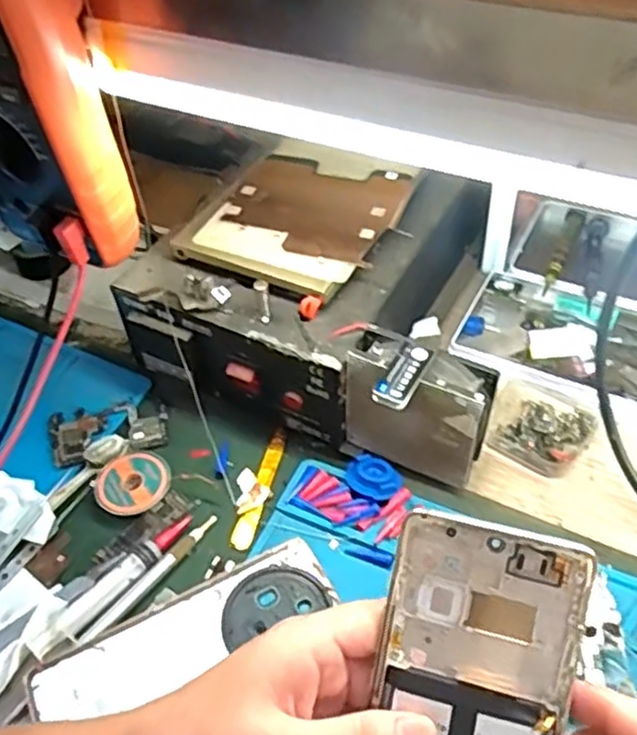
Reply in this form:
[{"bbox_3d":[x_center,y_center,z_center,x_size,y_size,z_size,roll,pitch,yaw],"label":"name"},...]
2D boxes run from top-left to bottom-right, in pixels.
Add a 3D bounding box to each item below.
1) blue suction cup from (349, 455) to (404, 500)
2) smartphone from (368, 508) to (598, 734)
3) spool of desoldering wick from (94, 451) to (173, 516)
[{"bbox_3d":[0.033,0.066,0.421,0.034,0.006,0.027,31,57,29],"label":"blue suction cup"},{"bbox_3d":[0.057,0.143,0.274,0.073,0.007,0.162,10,88,14],"label":"smartphone"},{"bbox_3d":[-0.115,0.072,0.434,0.045,0.010,0.040,-29,52,-20],"label":"spool of desoldering wick"}]

